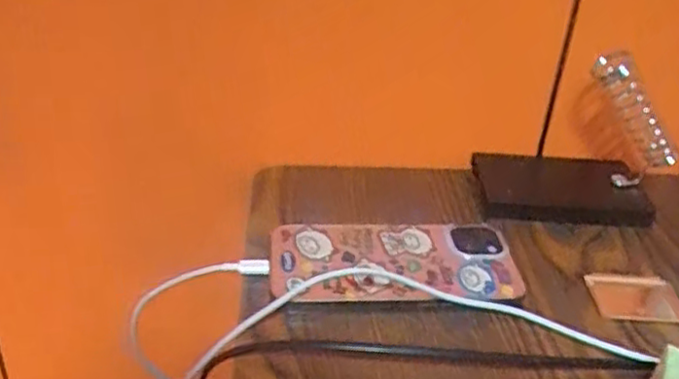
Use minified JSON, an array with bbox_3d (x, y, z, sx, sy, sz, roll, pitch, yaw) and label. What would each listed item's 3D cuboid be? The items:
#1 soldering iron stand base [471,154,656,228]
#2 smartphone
[{"bbox_3d":[0.149,-0.003,0.460,0.110,0.010,0.068,2,33,0],"label":"soldering iron stand base"},{"bbox_3d":[0.031,0.038,0.388,0.135,0.015,0.062,-1,39,-10],"label":"smartphone"}]

